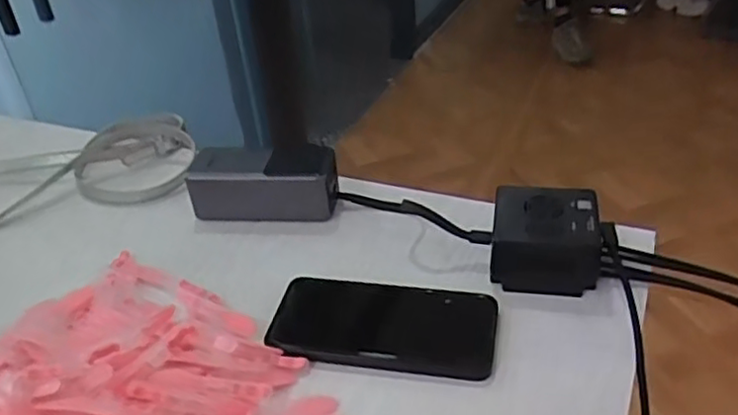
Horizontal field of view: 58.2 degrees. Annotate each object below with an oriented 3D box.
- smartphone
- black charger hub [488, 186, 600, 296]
[{"bbox_3d":[0.010,0.084,0.478,0.157,0.013,0.079,2,37,12],"label":"smartphone"},{"bbox_3d":[0.138,0.022,0.517,0.078,0.050,0.076,3,37,14],"label":"black charger hub"}]

